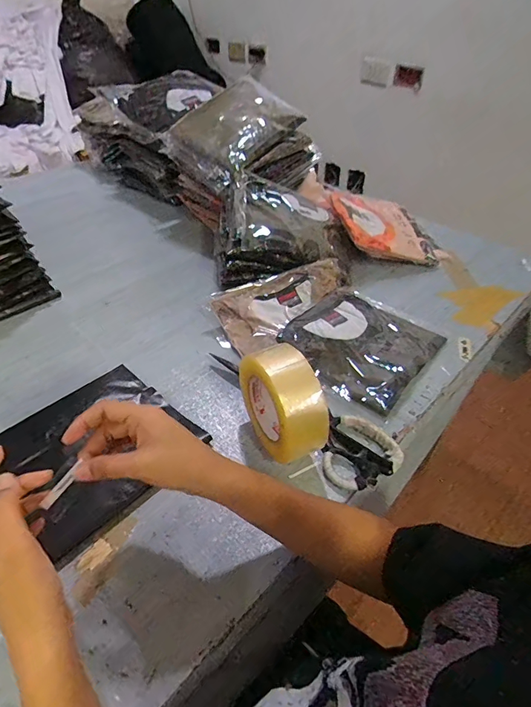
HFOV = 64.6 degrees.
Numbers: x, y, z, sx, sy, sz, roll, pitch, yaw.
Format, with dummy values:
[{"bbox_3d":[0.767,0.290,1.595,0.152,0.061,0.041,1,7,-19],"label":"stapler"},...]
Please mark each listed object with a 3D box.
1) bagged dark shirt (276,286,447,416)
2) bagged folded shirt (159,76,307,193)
[{"bbox_3d":[0.152,-0.028,0.644,0.195,0.034,0.226,30,49,28],"label":"bagged dark shirt"},{"bbox_3d":[-0.058,-0.460,0.857,0.258,0.052,0.204,-41,74,-15],"label":"bagged folded shirt"}]

